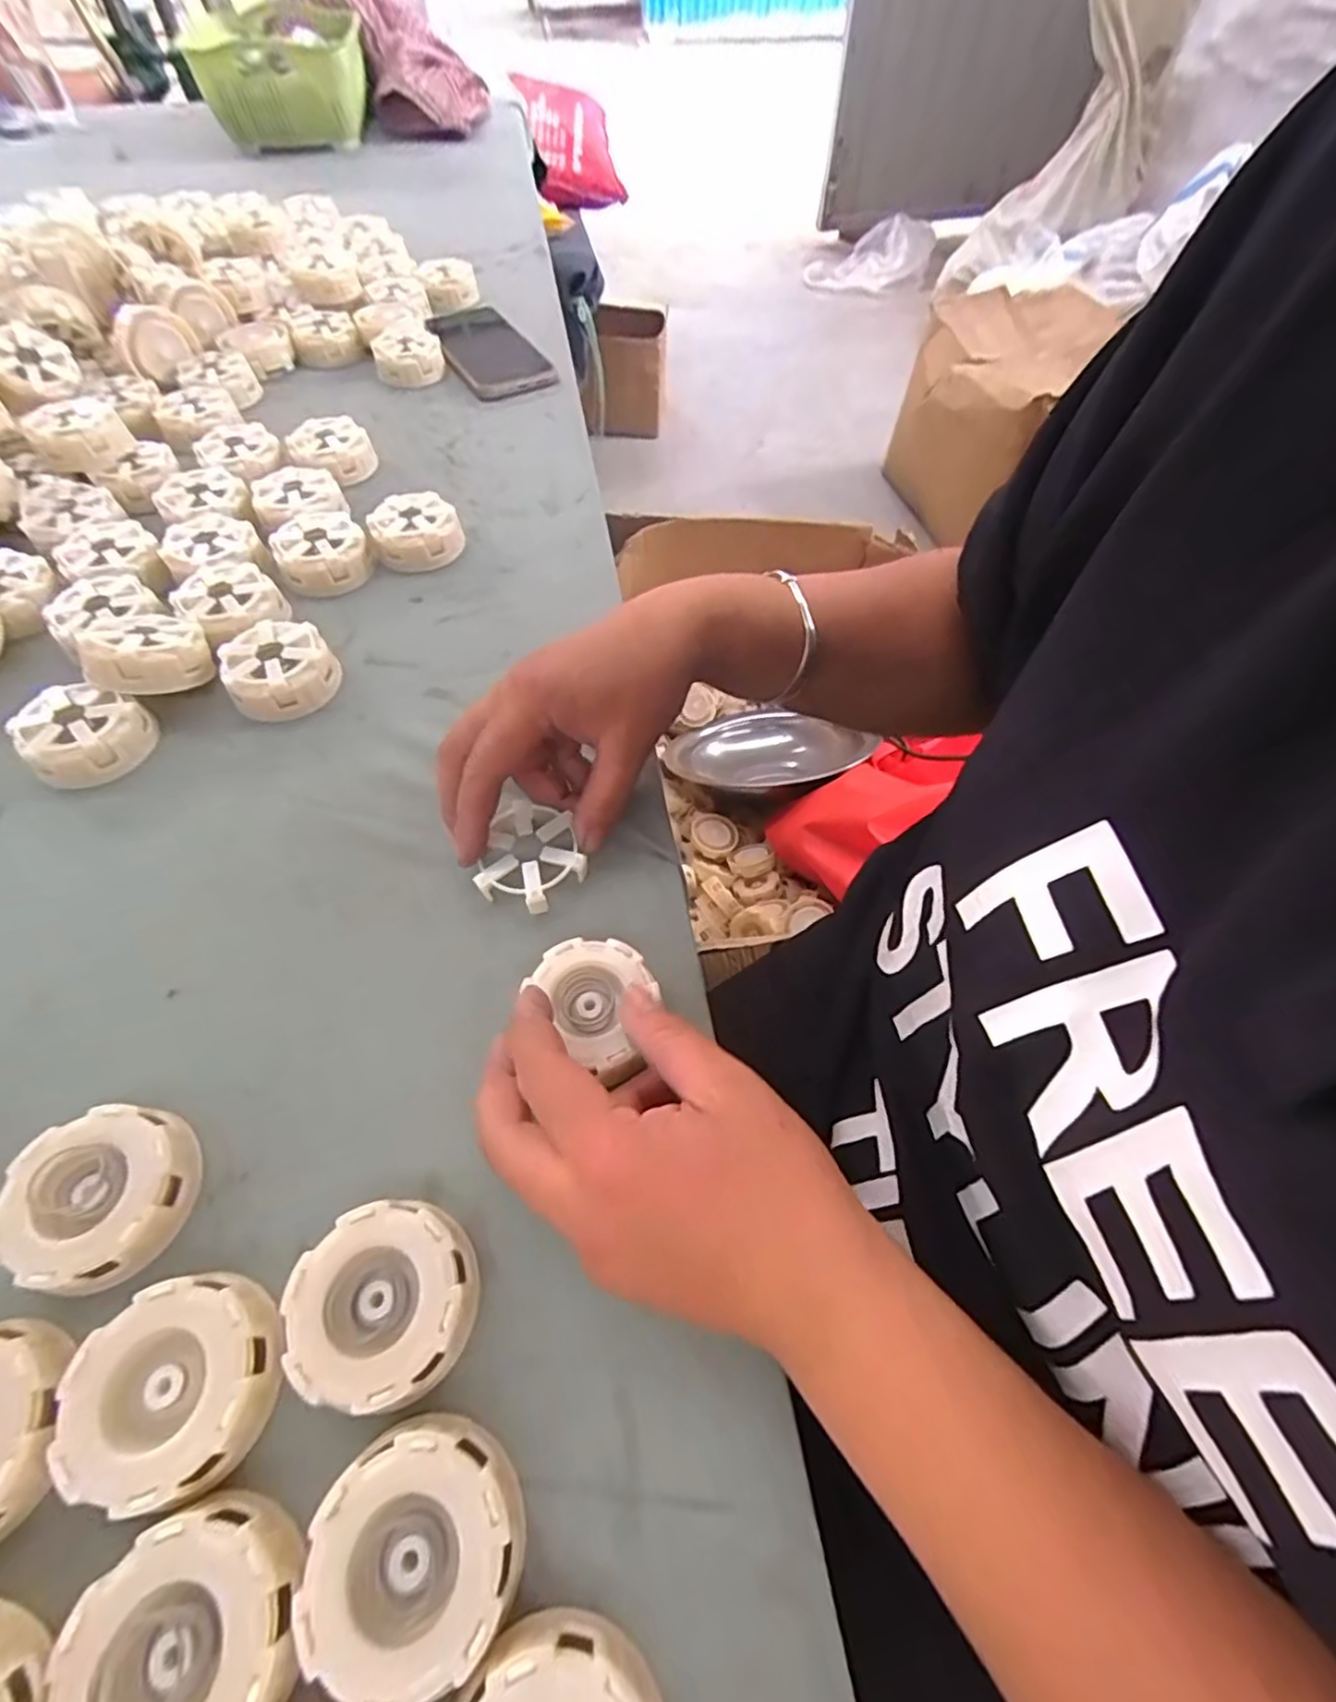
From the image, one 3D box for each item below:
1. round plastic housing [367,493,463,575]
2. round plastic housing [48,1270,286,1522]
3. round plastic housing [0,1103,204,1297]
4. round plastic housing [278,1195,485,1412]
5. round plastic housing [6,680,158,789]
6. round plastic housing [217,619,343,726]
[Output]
[{"bbox_3d":[-0.181,-0.230,0.487,0.060,0.030,0.060,0,57,-1],"label":"round plastic housing"},{"bbox_3d":[-0.162,0.177,0.225,0.060,0.022,0.059,0,57,-1],"label":"round plastic housing"},{"bbox_3d":[-0.212,0.128,0.254,0.059,0.022,0.058,0,57,-1],"label":"round plastic housing"},{"bbox_3d":[-0.099,0.159,0.240,0.060,0.020,0.059,0,57,-1],"label":"round plastic housing"},{"bbox_3d":[-0.324,-0.067,0.376,0.059,0.027,0.059,0,57,-1],"label":"round plastic housing"},{"bbox_3d":[-0.232,-0.109,0.406,0.059,0.028,0.059,0,57,-1],"label":"round plastic housing"}]

